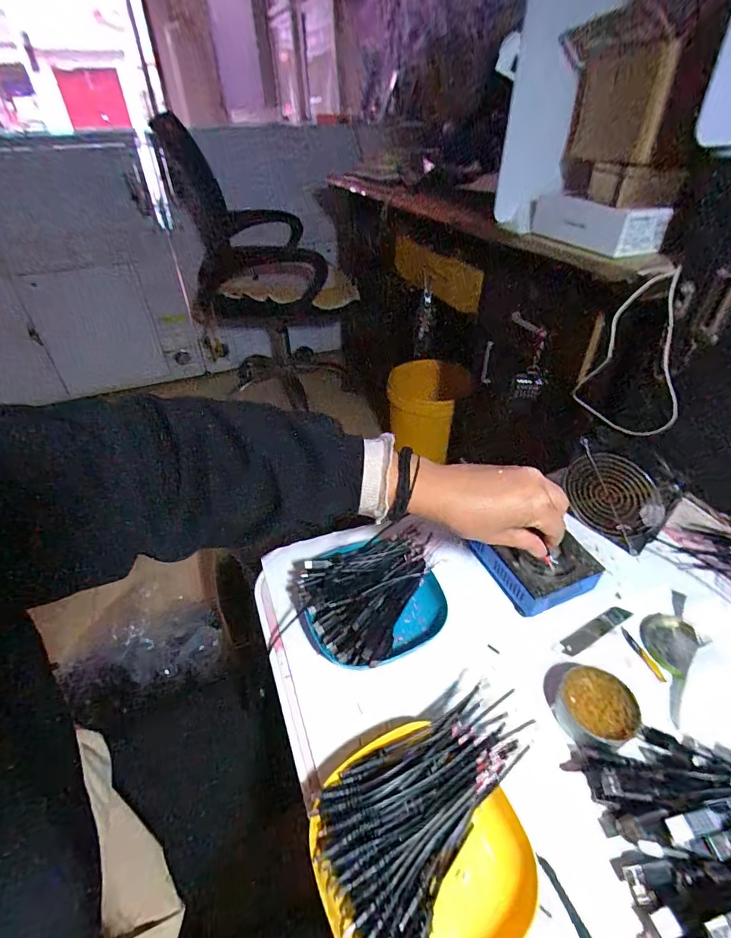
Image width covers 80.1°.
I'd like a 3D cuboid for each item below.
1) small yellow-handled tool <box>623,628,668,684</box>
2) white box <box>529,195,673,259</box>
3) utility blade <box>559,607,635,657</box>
[{"bbox_3d":[0.280,0.186,0.438,0.009,0.005,0.058,-12,41,-12],"label":"small yellow-handled tool"},{"bbox_3d":[0.335,-0.366,0.647,0.062,0.058,0.200,-18,43,-19],"label":"white box"},{"bbox_3d":[0.244,0.170,0.459,0.095,0.004,0.019,-20,44,-21],"label":"utility blade"}]

